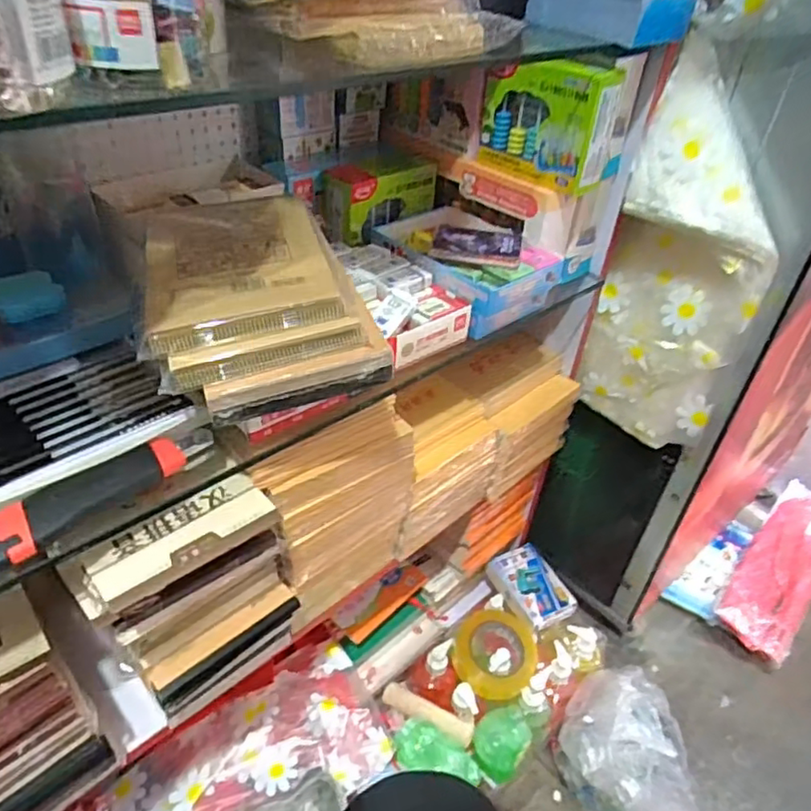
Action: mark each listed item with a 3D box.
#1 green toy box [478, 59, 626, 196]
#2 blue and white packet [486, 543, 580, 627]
[{"bbox_3d":[0.136,-0.282,0.628,0.128,0.106,0.046,31,45,29],"label":"green toy box"},{"bbox_3d":[0.194,0.273,0.988,0.080,0.025,0.139,-13,42,-23],"label":"blue and white packet"}]

